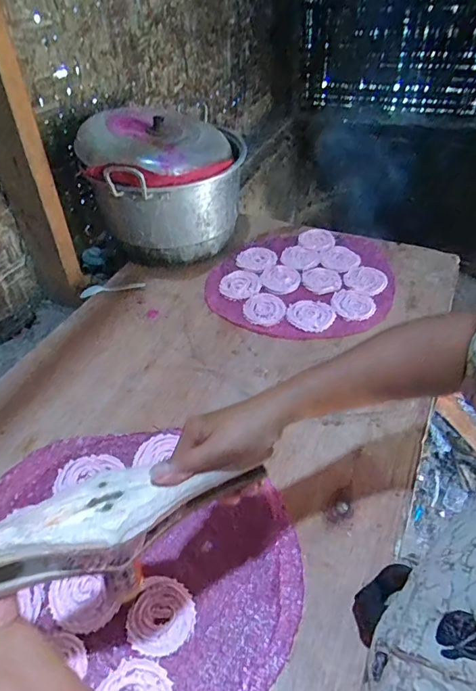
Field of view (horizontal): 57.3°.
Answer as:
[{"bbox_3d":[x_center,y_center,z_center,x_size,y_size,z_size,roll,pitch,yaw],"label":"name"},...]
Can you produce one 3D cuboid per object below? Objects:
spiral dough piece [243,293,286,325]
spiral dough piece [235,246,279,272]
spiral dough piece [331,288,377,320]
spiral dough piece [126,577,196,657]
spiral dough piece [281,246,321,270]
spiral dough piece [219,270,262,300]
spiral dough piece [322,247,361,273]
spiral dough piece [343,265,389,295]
[{"bbox_3d":[0.049,-0.069,0.797,0.074,0.006,0.086,-8,44,-4],"label":"spiral dough piece"},{"bbox_3d":[0.040,-0.181,0.906,0.077,0.006,0.075,-2,44,2],"label":"spiral dough piece"},{"bbox_3d":[0.209,-0.078,0.791,0.076,0.006,0.077,-2,44,2],"label":"spiral dough piece"},{"bbox_3d":[-0.079,0.280,0.449,0.068,0.006,0.067,-2,44,2],"label":"spiral dough piece"},{"bbox_3d":[0.129,-0.181,0.902,0.082,0.007,0.077,-2,44,2],"label":"spiral dough piece"},{"bbox_3d":[0.003,-0.121,0.851,0.076,0.007,0.082,-2,44,2],"label":"spiral dough piece"},{"bbox_3d":[0.209,-0.175,0.882,0.075,0.005,0.077,-2,44,2],"label":"spiral dough piece"},{"bbox_3d":[0.249,-0.128,0.838,0.076,0.007,0.079,-2,44,2],"label":"spiral dough piece"}]

